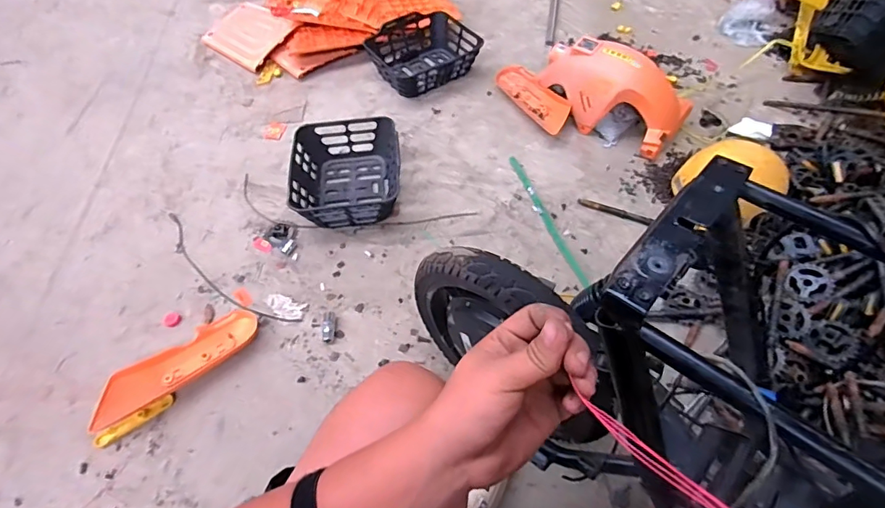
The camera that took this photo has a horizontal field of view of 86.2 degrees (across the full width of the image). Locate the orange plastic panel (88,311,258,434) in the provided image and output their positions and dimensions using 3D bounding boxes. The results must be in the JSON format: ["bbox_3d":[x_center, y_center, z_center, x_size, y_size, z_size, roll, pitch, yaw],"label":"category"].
[{"bbox_3d":[-0.569,0.233,1.018,0.351,0.049,0.102,-35,60,-21],"label":"orange plastic panel"}]

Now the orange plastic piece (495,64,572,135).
[{"bbox_3d":[0.288,-0.511,1.519,0.106,0.034,0.367,-40,54,8],"label":"orange plastic piece"}]

